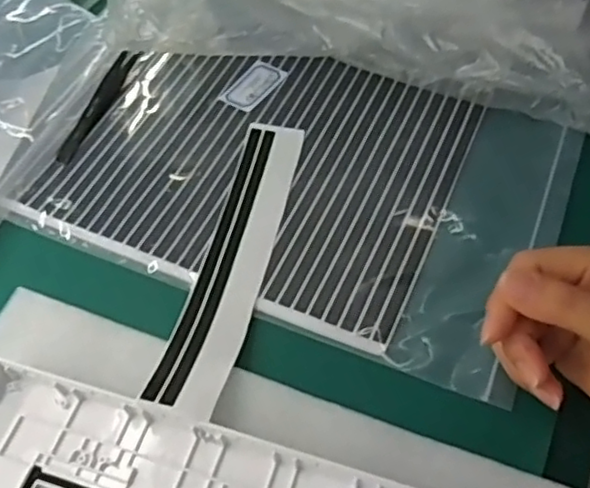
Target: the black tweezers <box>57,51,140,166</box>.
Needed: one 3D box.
[{"bbox_3d":[-0.147,-0.101,0.473,0.016,0.010,0.101,19,71,18],"label":"black tweezers"}]

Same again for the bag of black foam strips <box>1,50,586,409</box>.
[{"bbox_3d":[0.000,-0.050,0.434,0.337,0.024,0.208,18,57,17],"label":"bag of black foam strips"}]

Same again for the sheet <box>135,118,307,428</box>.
[{"bbox_3d":[-0.037,0.002,0.389,0.045,0.020,0.221,8,55,10],"label":"sheet"}]

